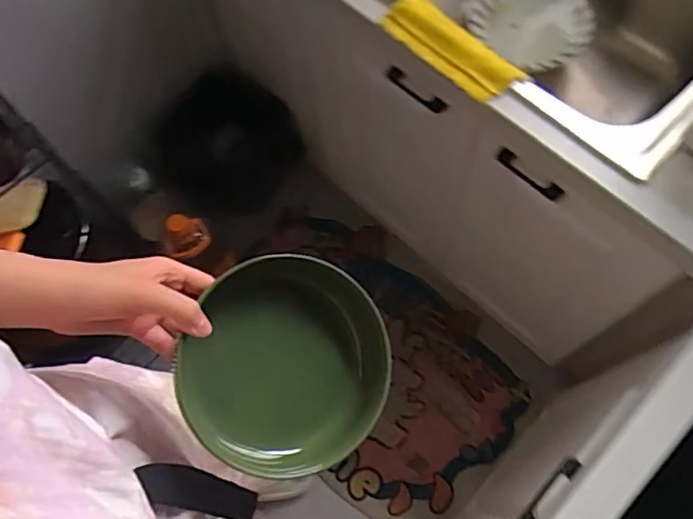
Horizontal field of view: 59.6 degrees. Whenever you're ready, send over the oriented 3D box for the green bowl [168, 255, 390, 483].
[{"bbox_3d":[-0.048,0.088,0.506,0.168,0.042,0.174,-1,93,-14],"label":"green bowl"}]

